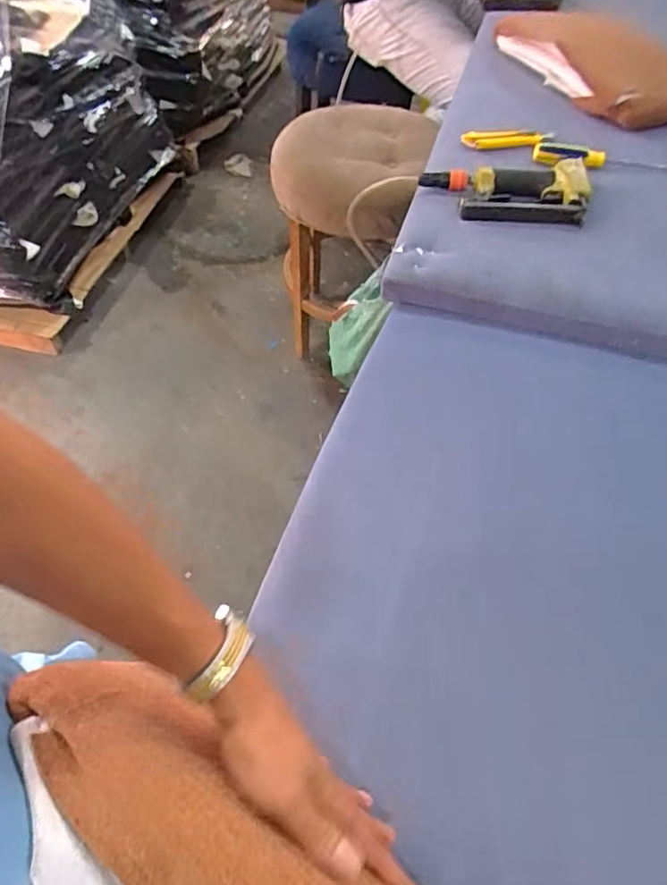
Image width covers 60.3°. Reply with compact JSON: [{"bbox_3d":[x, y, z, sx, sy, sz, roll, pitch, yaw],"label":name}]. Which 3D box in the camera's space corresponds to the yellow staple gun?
[{"bbox_3d":[0.269,-0.391,0.890,0.247,0.039,0.131,0,54,-1],"label":"yellow staple gun"}]

